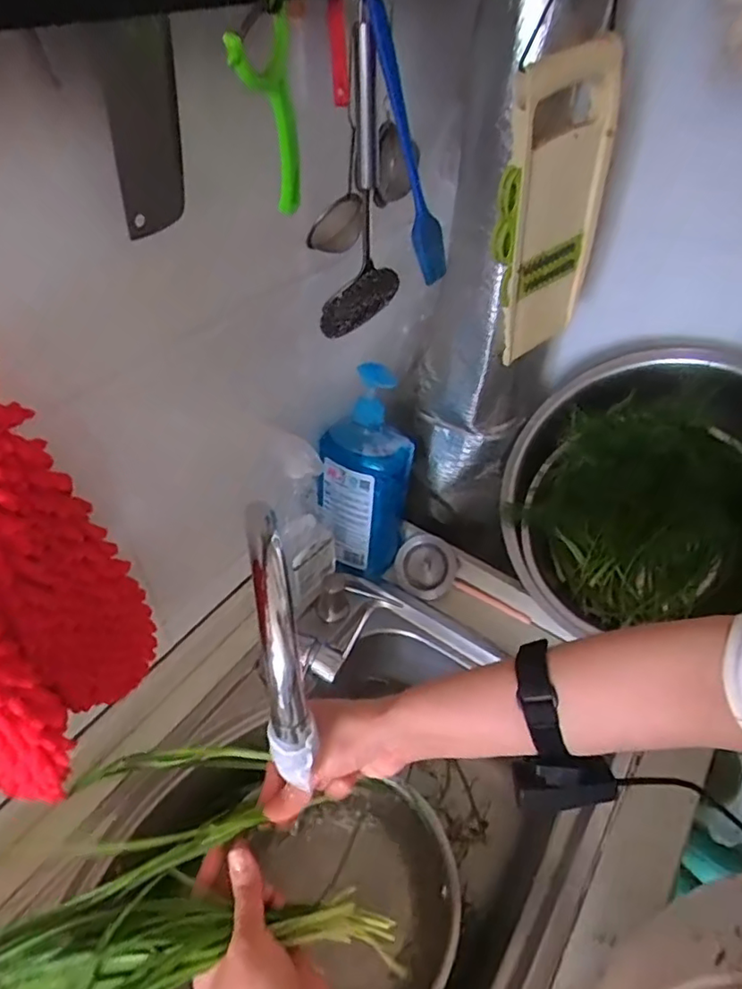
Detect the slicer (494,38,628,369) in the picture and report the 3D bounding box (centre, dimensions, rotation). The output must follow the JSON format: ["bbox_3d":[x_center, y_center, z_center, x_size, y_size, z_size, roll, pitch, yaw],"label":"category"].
[{"bbox_3d":[0.161,-0.266,0.550,0.124,0.265,0.058,-24,51,-19],"label":"slicer"}]

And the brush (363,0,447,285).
[{"bbox_3d":[0.027,-0.269,0.454,0.025,0.197,0.026,9,40,40],"label":"brush"}]

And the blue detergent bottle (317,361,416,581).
[{"bbox_3d":[-0.009,-0.021,0.715,0.091,0.283,0.087,21,48,17],"label":"blue detergent bottle"}]

